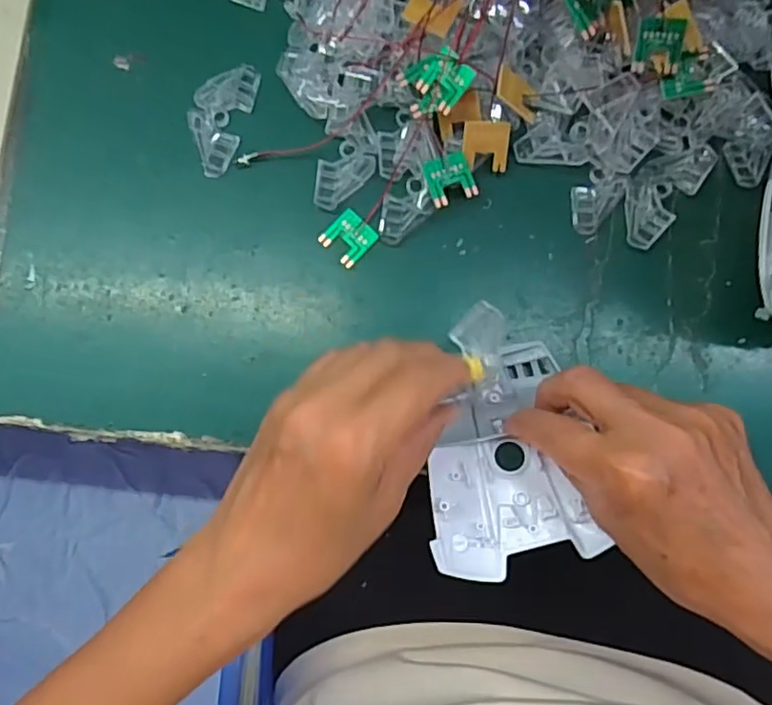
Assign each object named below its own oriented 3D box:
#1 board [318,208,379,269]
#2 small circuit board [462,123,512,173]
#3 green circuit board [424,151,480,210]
[{"bbox_3d":[-0.020,-0.064,0.342,0.024,0.004,0.026,44,87,3],"label":"board"},{"bbox_3d":[0.054,-0.111,0.334,0.025,0.004,0.026,-3,122,-6],"label":"small circuit board"},{"bbox_3d":[0.034,-0.094,0.332,0.024,0.006,0.026,-19,90,-6],"label":"green circuit board"}]

